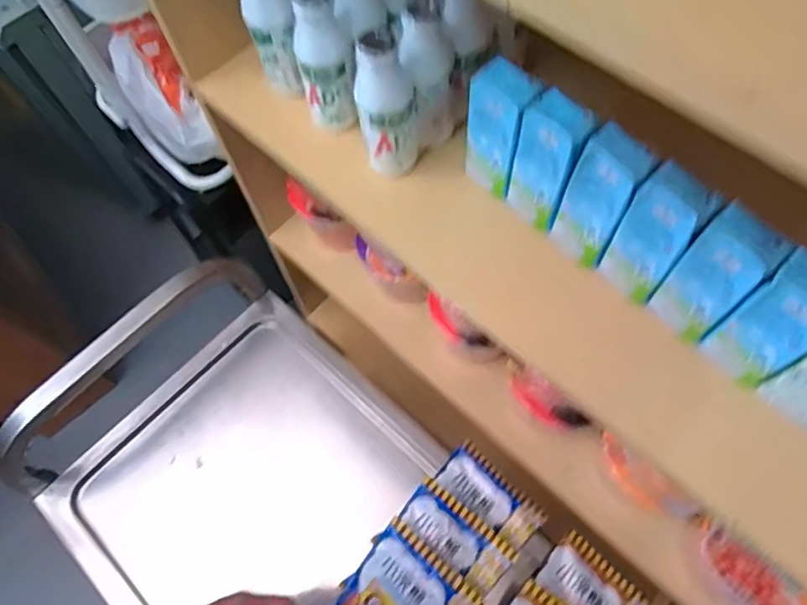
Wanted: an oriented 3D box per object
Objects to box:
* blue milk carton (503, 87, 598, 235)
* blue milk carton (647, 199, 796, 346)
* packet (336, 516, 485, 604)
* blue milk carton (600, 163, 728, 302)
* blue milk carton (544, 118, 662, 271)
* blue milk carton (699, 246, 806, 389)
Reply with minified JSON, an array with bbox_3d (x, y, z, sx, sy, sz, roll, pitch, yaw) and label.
[{"bbox_3d":[0.123,-0.114,0.487,0.034,0.118,0.055,-34,68,-13],"label":"blue milk carton"},{"bbox_3d":[0.233,-0.017,0.435,0.030,0.119,0.049,-39,69,-16],"label":"blue milk carton"},{"bbox_3d":[-0.003,0.330,0.621,0.122,0.023,0.139,40,93,20],"label":"packet"},{"bbox_3d":[0.195,-0.049,0.452,0.049,0.122,0.035,40,72,19],"label":"blue milk carton"},{"bbox_3d":[0.161,-0.082,0.470,0.036,0.120,0.051,-38,69,-15],"label":"blue milk carton"},{"bbox_3d":[0.268,0.015,0.416,0.032,0.116,0.051,-39,69,-16],"label":"blue milk carton"}]

